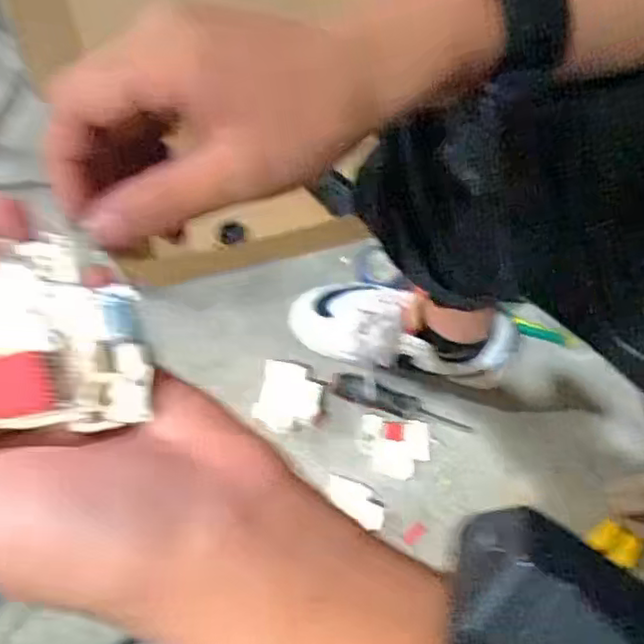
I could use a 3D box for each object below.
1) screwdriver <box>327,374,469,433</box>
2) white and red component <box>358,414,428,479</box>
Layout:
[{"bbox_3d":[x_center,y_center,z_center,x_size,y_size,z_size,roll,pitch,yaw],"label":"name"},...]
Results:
[{"bbox_3d":[0.094,0.092,0.774,0.174,0.034,0.036,14,66,7],"label":"screwdriver"},{"bbox_3d":[0.086,0.148,0.762,0.080,0.007,0.068,6,65,3],"label":"white and red component"}]

